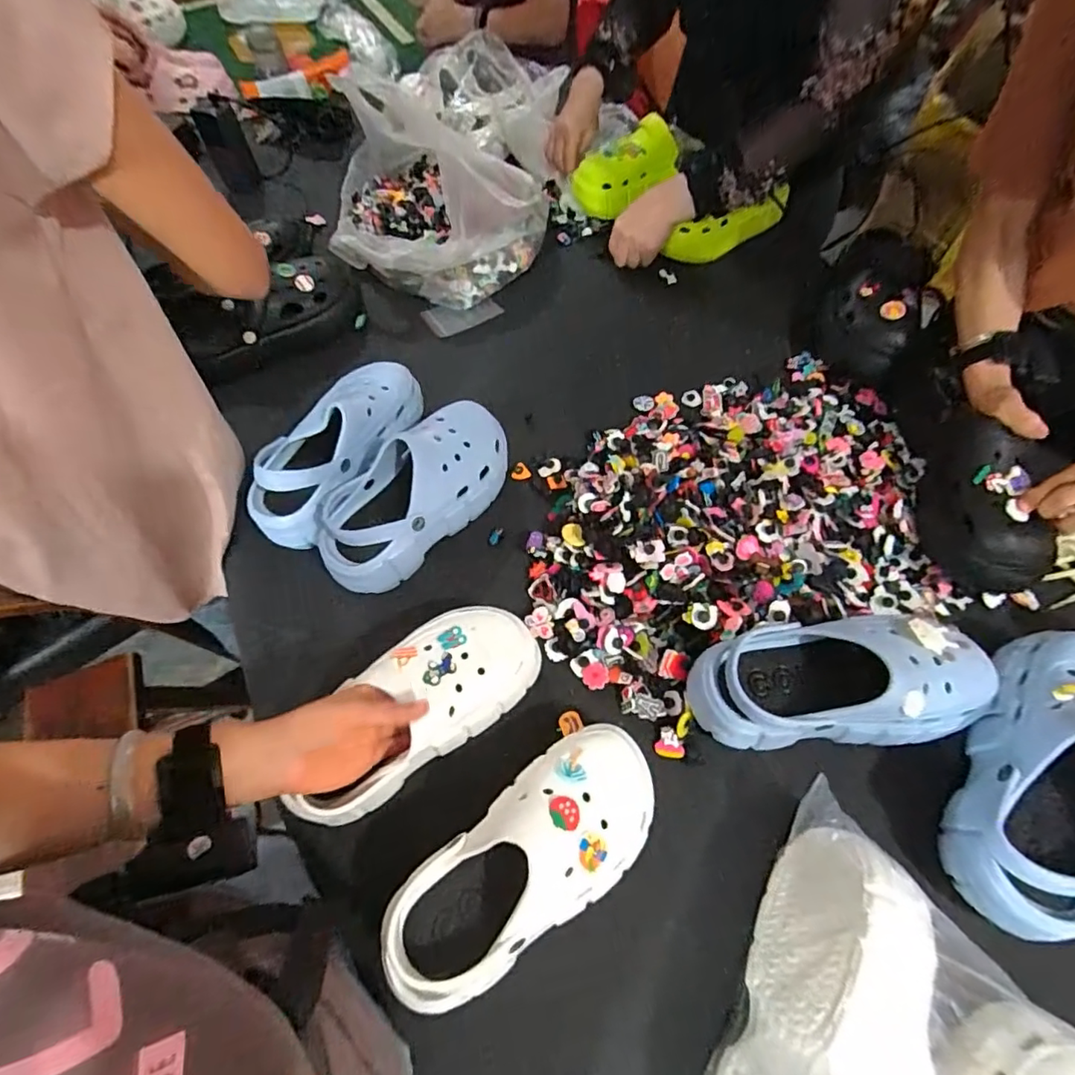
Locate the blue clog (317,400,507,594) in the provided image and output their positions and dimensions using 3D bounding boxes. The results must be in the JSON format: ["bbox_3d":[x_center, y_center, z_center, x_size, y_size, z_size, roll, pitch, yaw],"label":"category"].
[{"bbox_3d":[-0.134,-0.055,0.618,0.107,0.088,0.255,39,69,21],"label":"blue clog"}]

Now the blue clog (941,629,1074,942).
[{"bbox_3d":[0.440,0.195,0.457,0.103,0.087,0.256,30,66,17],"label":"blue clog"}]

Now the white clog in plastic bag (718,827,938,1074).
[{"bbox_3d":[0.209,0.340,0.375,0.111,0.081,0.253,24,64,14],"label":"white clog in plastic bag"}]

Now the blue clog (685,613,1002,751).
[{"bbox_3d":[0.275,0.129,0.503,0.258,0.095,0.109,-2,61,1],"label":"blue clog"}]

